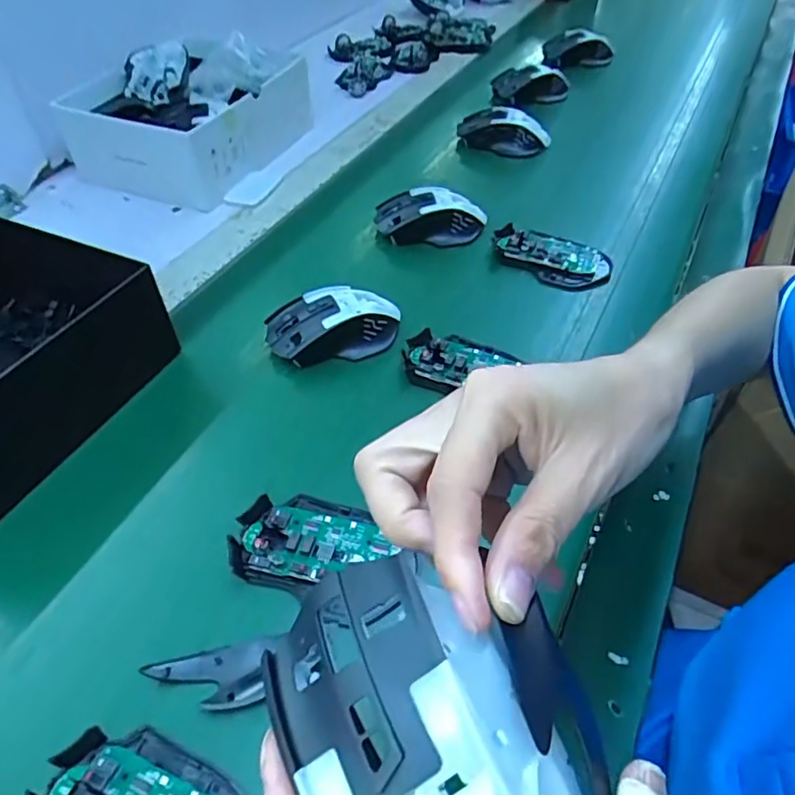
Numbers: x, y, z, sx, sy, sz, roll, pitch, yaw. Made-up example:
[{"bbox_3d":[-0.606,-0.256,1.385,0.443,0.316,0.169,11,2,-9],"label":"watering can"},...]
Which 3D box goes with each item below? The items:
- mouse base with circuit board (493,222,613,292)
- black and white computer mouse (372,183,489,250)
[{"bbox_3d":[0.144,-0.136,0.563,0.112,0.021,0.059,23,51,20],"label":"mouse base with circuit board"},{"bbox_3d":[0.030,-0.181,0.594,0.108,0.034,0.056,9,48,9],"label":"black and white computer mouse"}]

